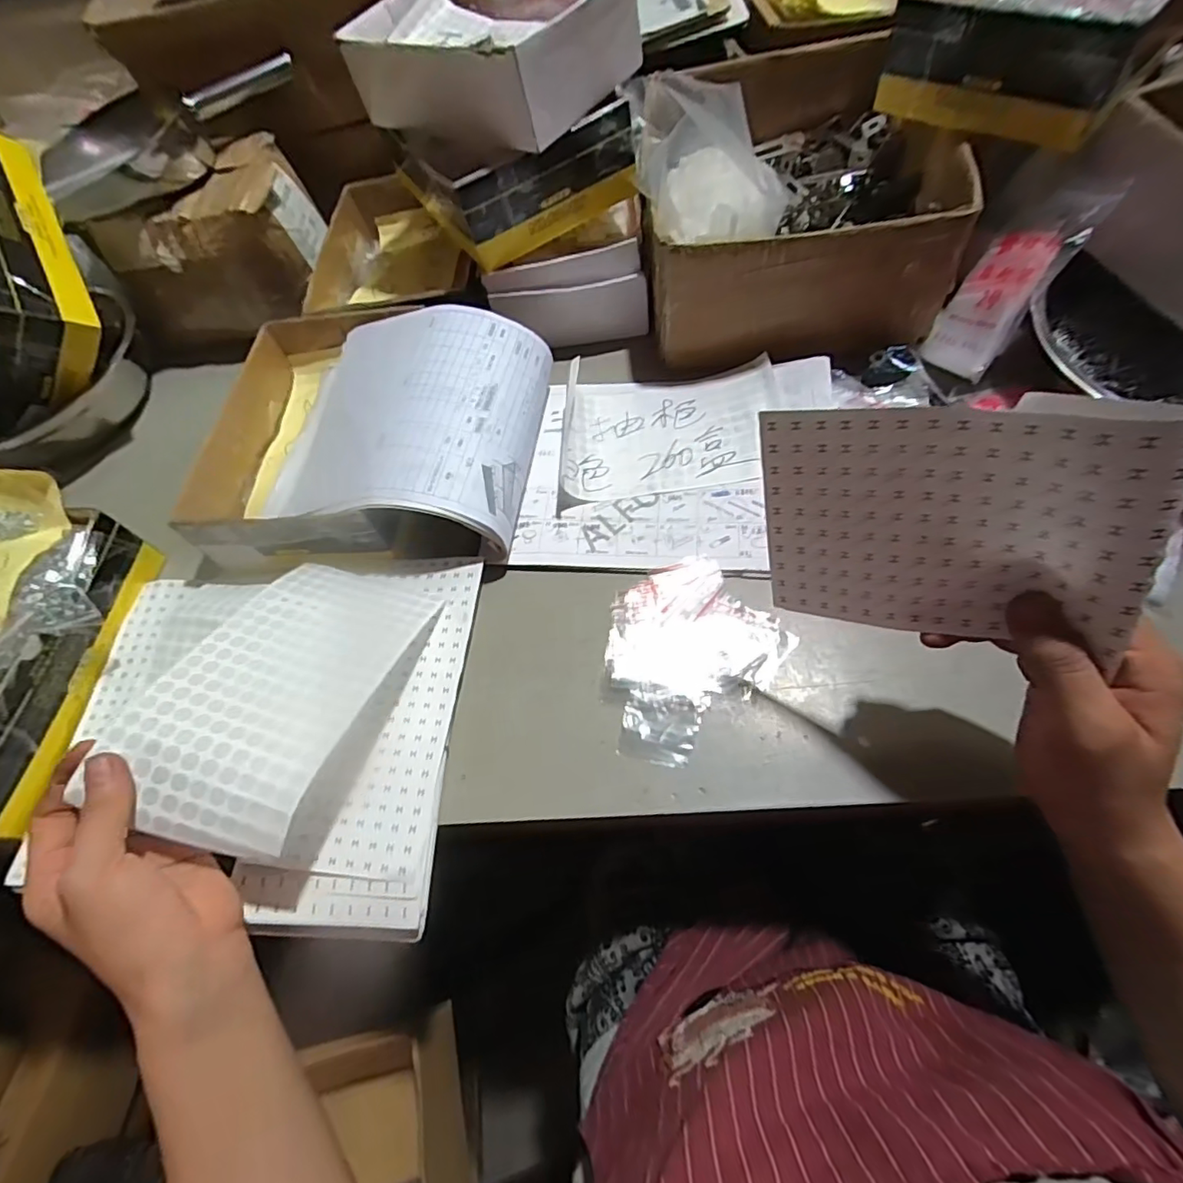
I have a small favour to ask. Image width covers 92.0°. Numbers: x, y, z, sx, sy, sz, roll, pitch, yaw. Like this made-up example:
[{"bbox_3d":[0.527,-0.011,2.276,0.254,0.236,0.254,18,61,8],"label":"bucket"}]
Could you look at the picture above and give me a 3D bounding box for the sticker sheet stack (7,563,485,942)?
[{"bbox_3d":[-0.194,0.084,0.373,0.192,0.092,0.250,2,66,4],"label":"sticker sheet stack"}]

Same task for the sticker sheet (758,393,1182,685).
[{"bbox_3d":[0.165,-0.030,0.275,0.161,0.123,0.015,11,41,40],"label":"sticker sheet"}]

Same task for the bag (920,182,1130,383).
[{"bbox_3d":[0.343,-0.259,0.471,0.156,0.016,0.078,-55,34,17],"label":"bag"}]

